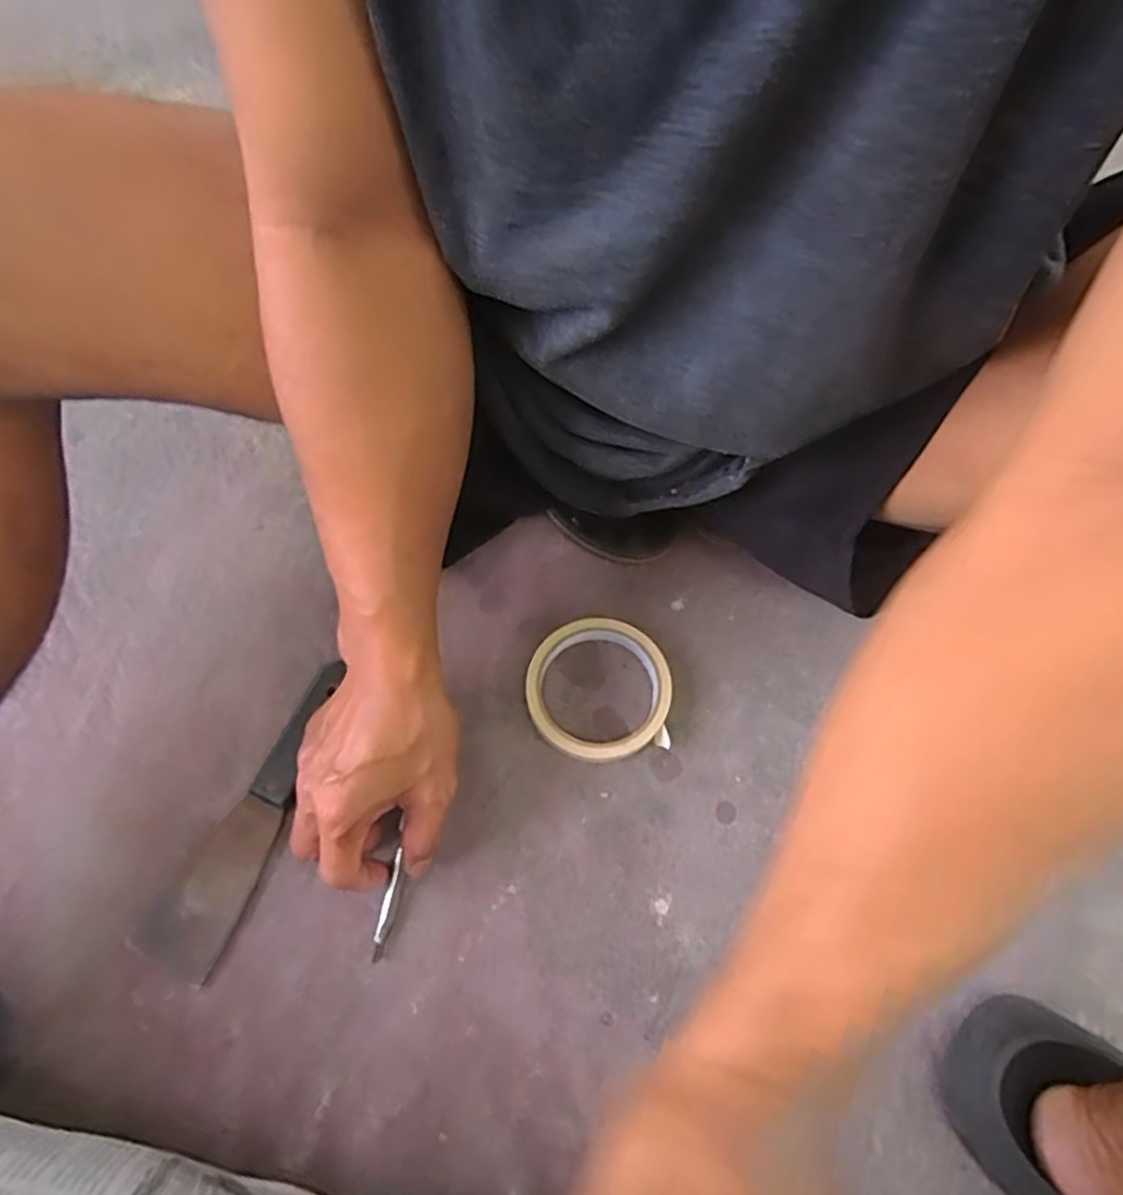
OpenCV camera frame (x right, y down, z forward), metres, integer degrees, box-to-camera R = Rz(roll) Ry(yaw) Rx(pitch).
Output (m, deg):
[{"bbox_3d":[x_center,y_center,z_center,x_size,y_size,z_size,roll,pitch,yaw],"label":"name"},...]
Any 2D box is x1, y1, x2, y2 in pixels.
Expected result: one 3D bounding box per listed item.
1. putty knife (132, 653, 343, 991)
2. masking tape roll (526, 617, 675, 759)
[{"bbox_3d":[-0.190,0.131,0.429,0.047,0.018,0.189,22,71,6],"label":"putty knife"},{"bbox_3d":[0.024,0.060,0.460,0.092,0.020,0.093,1,68,-2],"label":"masking tape roll"}]

